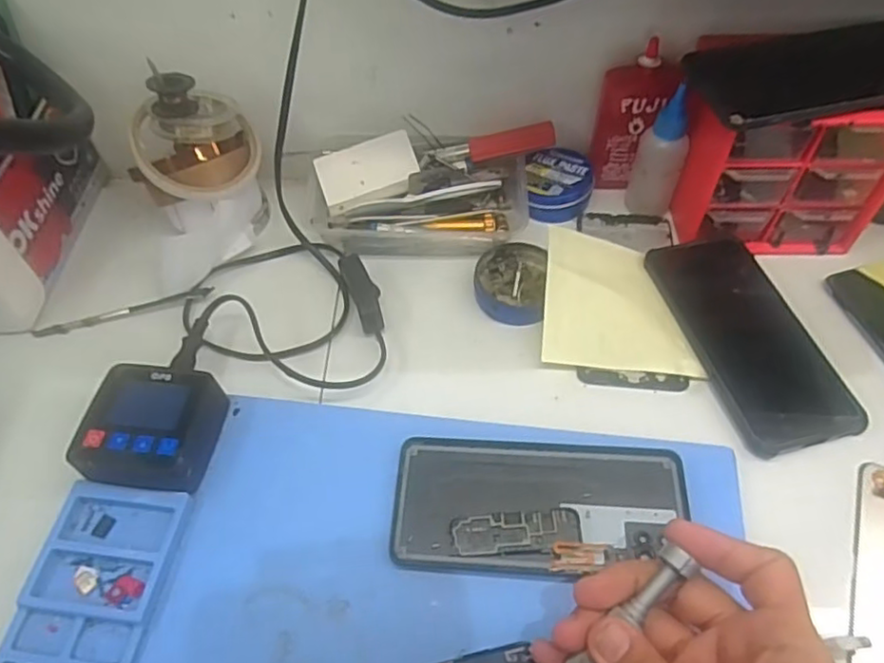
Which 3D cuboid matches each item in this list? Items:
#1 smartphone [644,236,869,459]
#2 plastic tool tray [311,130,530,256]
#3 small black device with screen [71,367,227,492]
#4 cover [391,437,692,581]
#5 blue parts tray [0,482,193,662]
[{"bbox_3d":[0.207,0.002,0.435,0.080,0.012,0.166,-14,56,-7],"label":"smartphone"},{"bbox_3d":[-0.020,-0.108,0.499,0.169,0.038,0.096,2,56,3],"label":"plastic tool tray"},{"bbox_3d":[-0.174,0.058,0.384,0.073,0.031,0.072,3,56,4],"label":"small black device with screen"},{"bbox_3d":[0.054,0.099,0.361,0.160,0.008,0.078,3,56,4],"label":"cover"},{"bbox_3d":[-0.189,0.153,0.328,0.071,0.008,0.149,5,56,5],"label":"blue parts tray"}]

